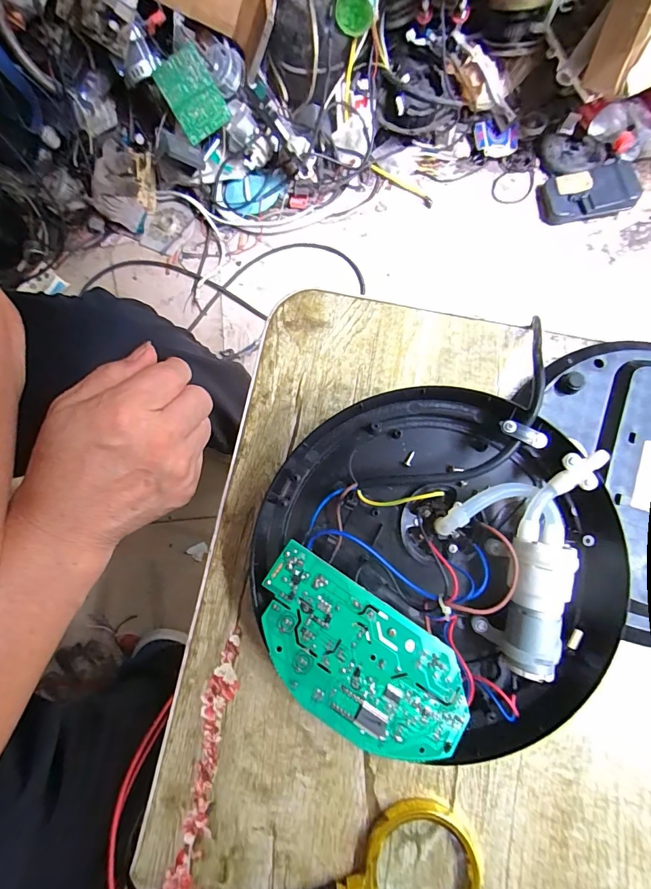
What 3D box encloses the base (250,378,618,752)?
[{"bbox_3d":[0.068,0.079,0.262,0.219,0.066,0.207,0,79,1],"label":"base"}]

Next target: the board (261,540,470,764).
[{"bbox_3d":[0.018,0.129,0.245,0.140,0.011,0.073,32,83,8],"label":"board"}]

